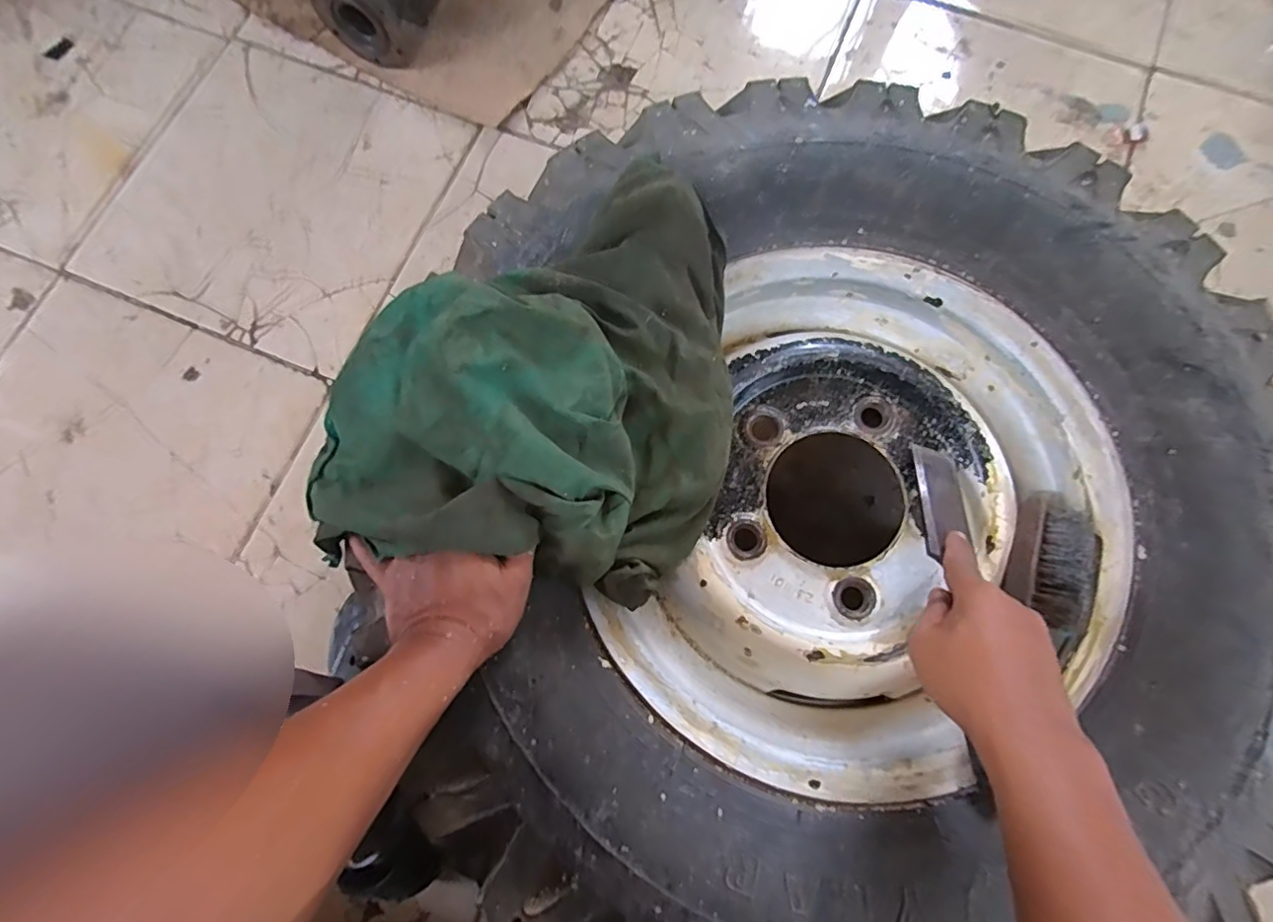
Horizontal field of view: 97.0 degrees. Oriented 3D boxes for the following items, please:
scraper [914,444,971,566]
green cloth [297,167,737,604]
[{"bbox_3d":[0.242,0.032,0.443,0.041,0.007,0.106,20,52,-7],"label":"scraper"},{"bbox_3d":[-0.068,-0.076,0.420,0.278,0.099,0.314,8,77,3],"label":"green cloth"}]

